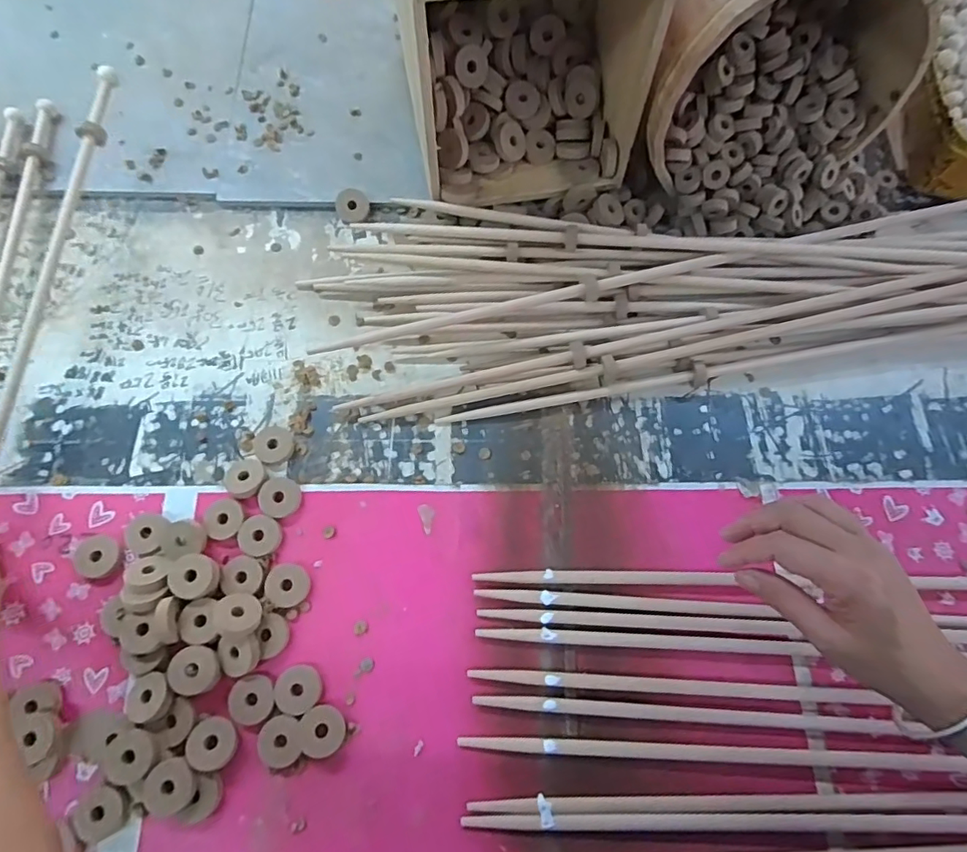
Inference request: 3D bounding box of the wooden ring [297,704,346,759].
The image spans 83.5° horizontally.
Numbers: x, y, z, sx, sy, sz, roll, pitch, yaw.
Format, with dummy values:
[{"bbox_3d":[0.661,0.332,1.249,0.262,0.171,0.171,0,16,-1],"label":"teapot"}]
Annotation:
[{"bbox_3d":[-0.125,0.236,0.419,0.034,0.004,0.035,5,55,-7],"label":"wooden ring"}]

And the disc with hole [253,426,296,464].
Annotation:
[{"bbox_3d":[-0.195,0.016,0.501,0.034,0.007,0.040,-39,76,-12],"label":"disc with hole"}]

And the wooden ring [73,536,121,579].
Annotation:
[{"bbox_3d":[-0.330,0.112,0.461,0.038,0.006,0.035,0,71,0],"label":"wooden ring"}]

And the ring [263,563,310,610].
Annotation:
[{"bbox_3d":[-0.166,0.134,0.458,0.035,0.006,0.036,0,71,0],"label":"ring"}]

